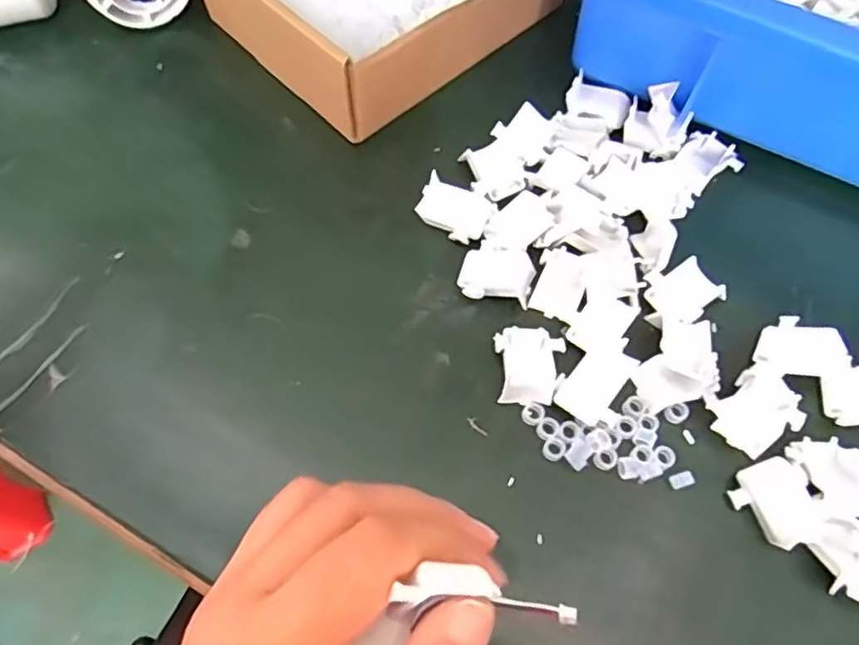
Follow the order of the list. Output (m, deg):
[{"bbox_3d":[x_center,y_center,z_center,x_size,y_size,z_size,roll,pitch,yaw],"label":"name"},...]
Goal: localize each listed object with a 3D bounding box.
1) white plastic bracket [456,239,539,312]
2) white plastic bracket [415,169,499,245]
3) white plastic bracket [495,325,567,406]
[{"bbox_3d":[0.031,-0.022,0.297,0.033,0.009,0.029,15,72,6],"label":"white plastic bracket"},{"bbox_3d":[0.012,-0.054,0.314,0.036,0.007,0.025,30,68,12],"label":"white plastic bracket"},{"bbox_3d":[0.043,0.017,0.275,0.028,0.009,0.034,6,65,1],"label":"white plastic bracket"}]

